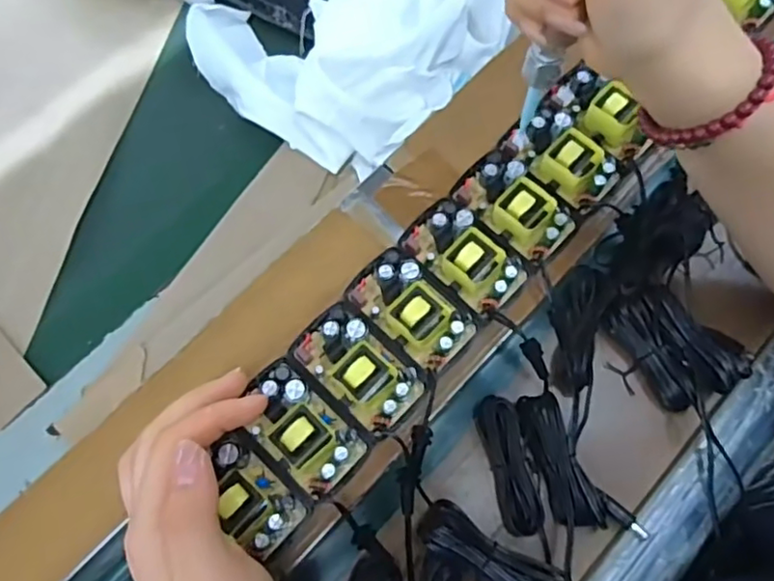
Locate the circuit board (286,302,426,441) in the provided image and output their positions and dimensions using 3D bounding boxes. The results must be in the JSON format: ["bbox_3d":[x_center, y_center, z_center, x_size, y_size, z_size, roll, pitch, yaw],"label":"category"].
[{"bbox_3d":[-0.015,0.038,0.319,0.065,0.020,0.042,42,76,12],"label":"circuit board"}]

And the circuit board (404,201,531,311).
[{"bbox_3d":[0.044,-0.022,0.338,0.064,0.018,0.040,41,75,12],"label":"circuit board"}]

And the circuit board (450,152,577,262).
[{"bbox_3d":[0.073,-0.050,0.347,0.064,0.019,0.040,41,75,12],"label":"circuit board"}]

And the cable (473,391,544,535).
[{"bbox_3d":[0.069,0.098,0.353,0.022,0.015,0.075,-11,72,-5],"label":"cable"}]

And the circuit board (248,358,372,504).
[{"bbox_3d":[-0.043,0.067,0.308,0.037,0.021,0.066,-42,77,-13],"label":"circuit board"}]

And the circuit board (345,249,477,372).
[{"bbox_3d":[0.013,0.008,0.328,0.066,0.018,0.039,40,75,12],"label":"circuit board"}]

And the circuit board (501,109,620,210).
[{"bbox_3d":[0.102,-0.079,0.356,0.060,0.017,0.039,41,75,12],"label":"circuit board"}]

